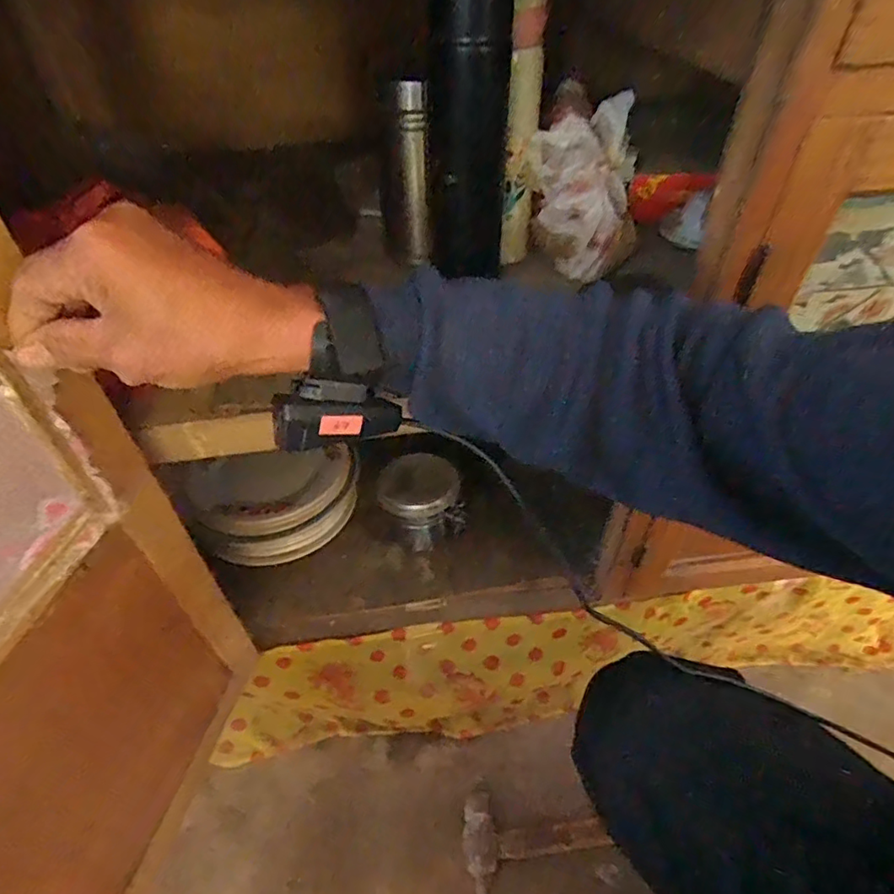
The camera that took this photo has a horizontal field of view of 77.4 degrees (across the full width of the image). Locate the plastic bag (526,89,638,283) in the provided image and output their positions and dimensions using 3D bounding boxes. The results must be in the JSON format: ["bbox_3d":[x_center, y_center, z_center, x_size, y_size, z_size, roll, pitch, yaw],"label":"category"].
[{"bbox_3d":[0.126,-0.236,0.506,0.106,0.122,0.094,5,46,7],"label":"plastic bag"}]

